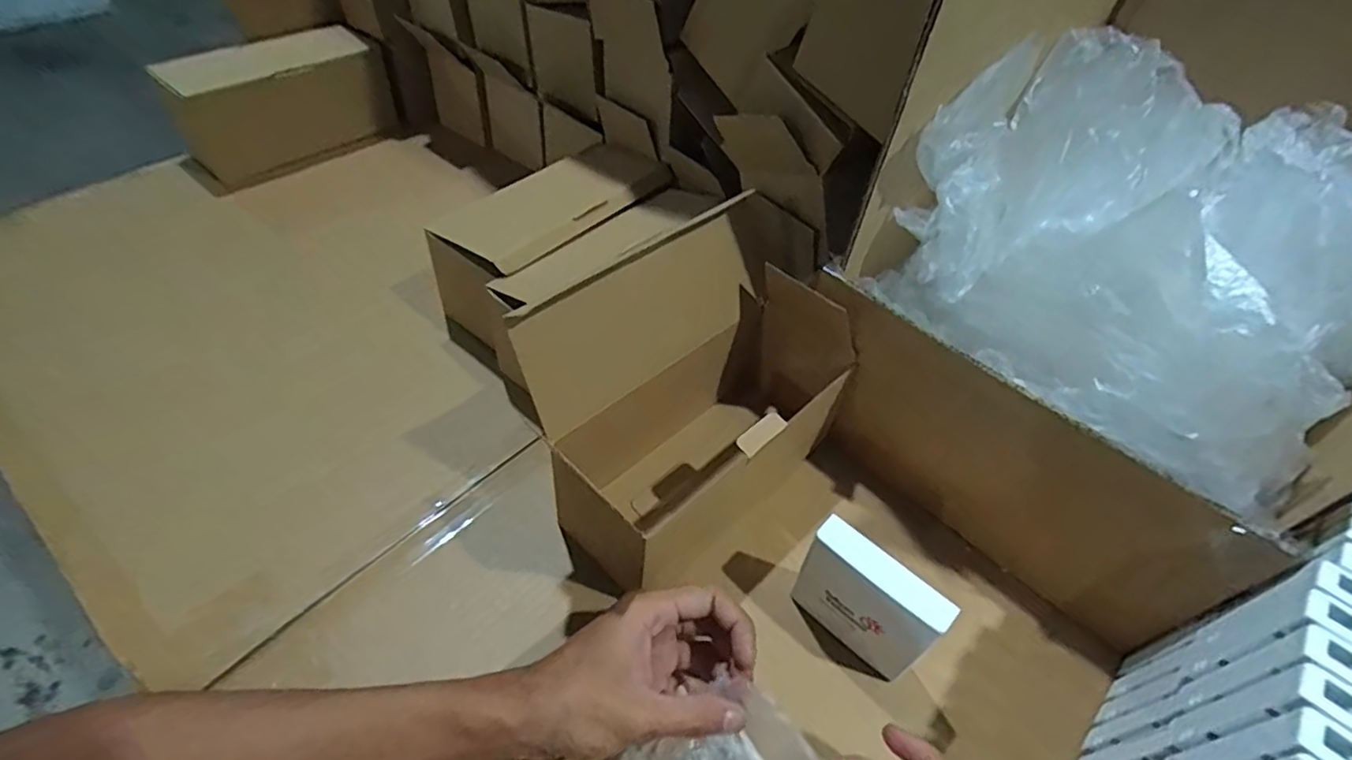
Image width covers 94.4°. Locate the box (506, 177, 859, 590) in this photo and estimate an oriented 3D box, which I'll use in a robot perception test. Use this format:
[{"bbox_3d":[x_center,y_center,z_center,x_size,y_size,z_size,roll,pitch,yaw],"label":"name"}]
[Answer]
[{"bbox_3d":[0.025,0.003,0.451,0.251,0.168,0.126,-32,59,-29],"label":"box"}]

